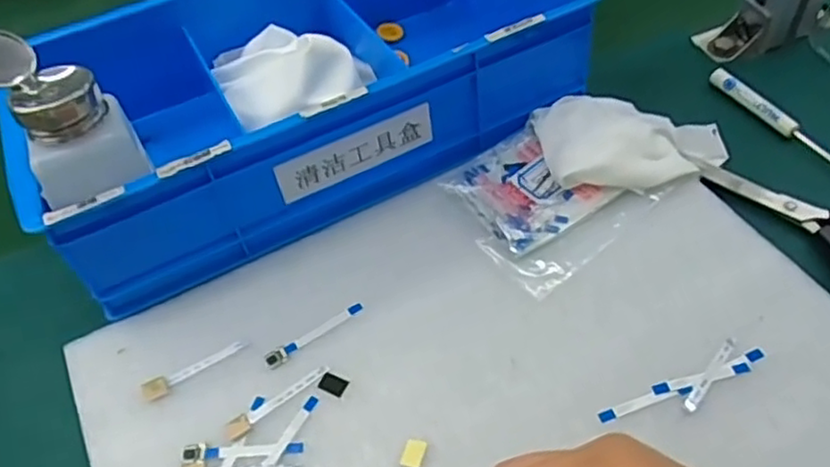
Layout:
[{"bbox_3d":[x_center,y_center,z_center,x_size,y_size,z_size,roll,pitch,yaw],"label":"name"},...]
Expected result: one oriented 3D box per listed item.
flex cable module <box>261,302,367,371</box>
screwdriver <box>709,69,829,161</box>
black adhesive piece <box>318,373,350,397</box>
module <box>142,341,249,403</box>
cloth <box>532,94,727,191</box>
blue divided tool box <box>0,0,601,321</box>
[{"bbox_3d":[-0.055,0.056,0.369,0.060,0.004,0.010,-29,54,-16],"label":"flex cable module"},{"bbox_3d":[0.247,-0.070,0.444,0.006,0.012,0.131,-12,51,-33],"label":"screwdriver"},{"bbox_3d":[-0.043,0.079,0.352,0.014,0.004,0.010,17,54,17],"label":"black adhesive piece"},{"bbox_3d":[-0.119,0.073,0.363,0.057,0.005,0.010,-29,54,-15],"label":"module"},{"bbox_3d":[0.140,-0.059,0.425,0.122,0.026,0.069,-2,52,5],"label":"cloth"},{"bbox_3d":[-0.076,-0.113,0.460,0.337,0.085,0.211,-25,53,-12],"label":"blue divided tool box"}]

